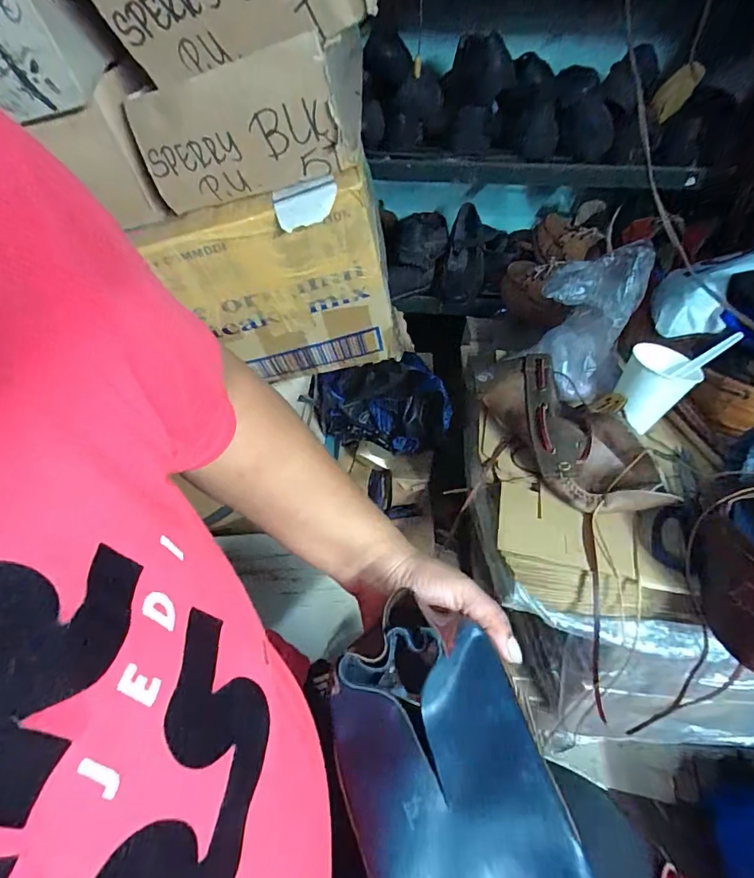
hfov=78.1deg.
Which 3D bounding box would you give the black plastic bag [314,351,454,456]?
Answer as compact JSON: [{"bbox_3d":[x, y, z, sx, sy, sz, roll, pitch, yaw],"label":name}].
[{"bbox_3d":[0.009,-0.043,0.619,0.176,0.131,0.040,5,40,5],"label":"black plastic bag"}]

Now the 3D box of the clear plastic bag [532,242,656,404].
[{"bbox_3d":[0.243,-0.144,0.549,0.103,0.155,0.090,29,48,29],"label":"clear plastic bag"}]

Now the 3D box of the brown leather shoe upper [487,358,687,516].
[{"bbox_3d":[0.208,-0.009,0.482,0.112,0.073,0.205,-22,45,-25],"label":"brown leather shoe upper"}]

